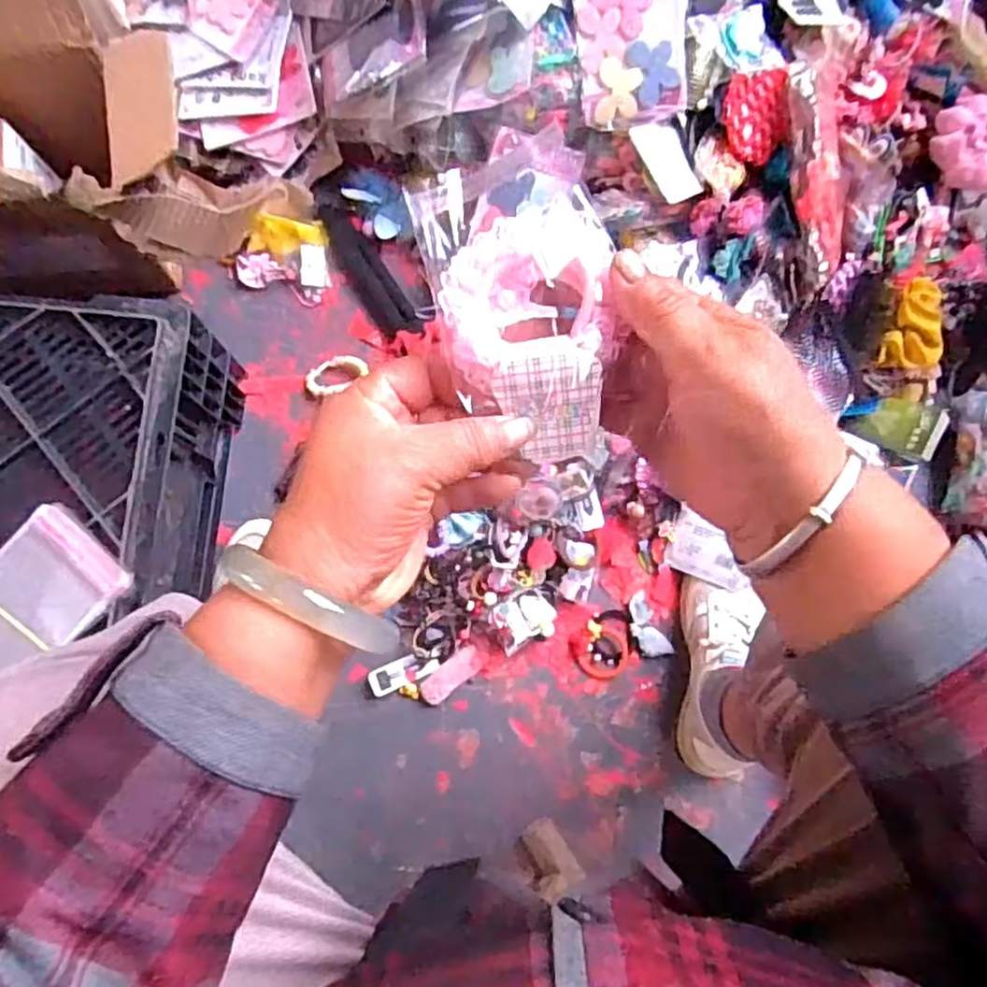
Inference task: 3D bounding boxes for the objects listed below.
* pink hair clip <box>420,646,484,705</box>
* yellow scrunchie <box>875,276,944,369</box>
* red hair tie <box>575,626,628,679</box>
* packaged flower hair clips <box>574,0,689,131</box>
[{"bbox_3d":[-0.043,0.193,0.745,0.074,0.005,0.028,-39,84,-7],"label":"pink hair clip"},{"bbox_3d":[0.432,-0.177,0.730,0.056,0.041,0.096,2,81,-1],"label":"yellow scrunchie"},{"bbox_3d":[0.118,0.171,0.752,0.056,0.013,0.055,0,81,-1],"label":"red hair tie"},{"bbox_3d":[0.131,-0.430,0.665,0.103,0.017,0.144,0,103,15],"label":"packaged flower hair clips"}]

